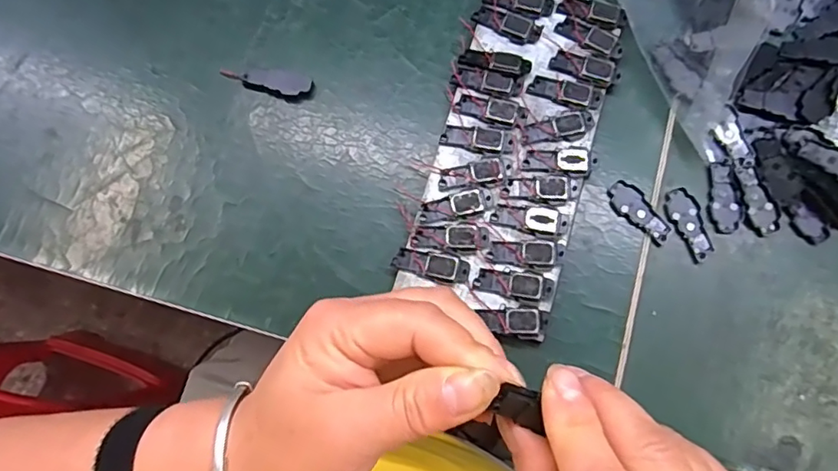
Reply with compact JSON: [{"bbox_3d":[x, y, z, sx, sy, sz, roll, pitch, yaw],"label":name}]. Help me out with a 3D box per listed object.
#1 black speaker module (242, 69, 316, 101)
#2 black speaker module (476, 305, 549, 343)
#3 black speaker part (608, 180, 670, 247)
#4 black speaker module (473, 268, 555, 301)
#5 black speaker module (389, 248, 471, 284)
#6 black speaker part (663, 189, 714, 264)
[{"bbox_3d":[-0.079,-0.088,0.316,0.039,0.004,0.017,17,77,6],"label":"black speaker module"},{"bbox_3d":[0.047,0.043,0.275,0.033,0.004,0.015,9,76,4],"label":"black speaker module"},{"bbox_3d":[0.117,-0.013,0.292,0.016,0.004,0.039,-39,77,-8],"label":"black speaker part"},{"bbox_3d":[0.048,0.024,0.279,0.038,0.004,0.013,13,76,5],"label":"black speaker module"},{"bbox_3d":[0.006,0.015,0.283,0.039,0.004,0.014,13,76,5],"label":"black speaker module"},{"bbox_3d":[0.142,-0.006,0.290,0.016,0.004,0.040,-15,75,-2],"label":"black speaker part"}]

